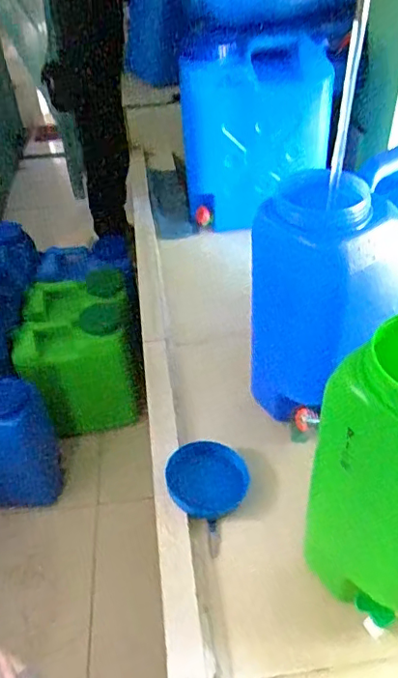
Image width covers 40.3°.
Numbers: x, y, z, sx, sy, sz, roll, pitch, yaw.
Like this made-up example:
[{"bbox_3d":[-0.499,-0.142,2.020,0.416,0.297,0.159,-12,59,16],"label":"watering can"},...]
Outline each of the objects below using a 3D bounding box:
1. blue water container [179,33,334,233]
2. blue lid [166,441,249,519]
[{"bbox_3d":[0.136,-0.514,1.378,0.323,0.448,0.195,-11,44,-7],"label":"blue water container"},{"bbox_3d":[0.013,0.215,0.838,0.121,0.010,0.114,-15,64,-1],"label":"blue lid"}]

